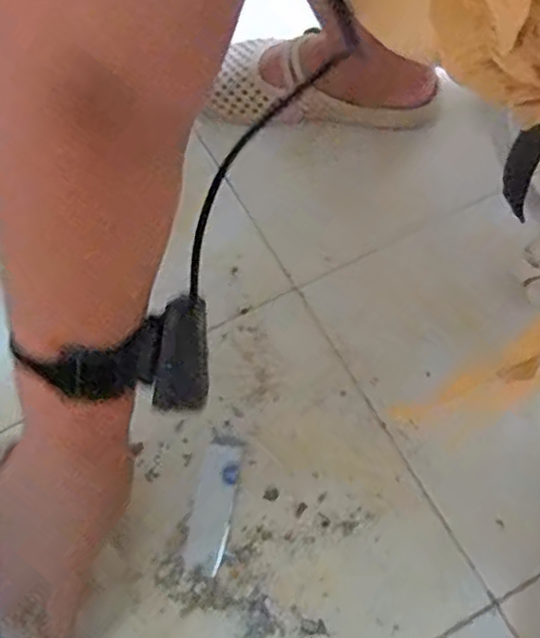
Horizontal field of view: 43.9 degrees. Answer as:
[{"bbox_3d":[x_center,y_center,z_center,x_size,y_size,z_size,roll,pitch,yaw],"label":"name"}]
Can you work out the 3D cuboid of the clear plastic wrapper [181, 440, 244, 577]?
[{"bbox_3d":[-0.043,0.143,0.521,0.030,0.004,0.099,9,65,7],"label":"clear plastic wrapper"}]

